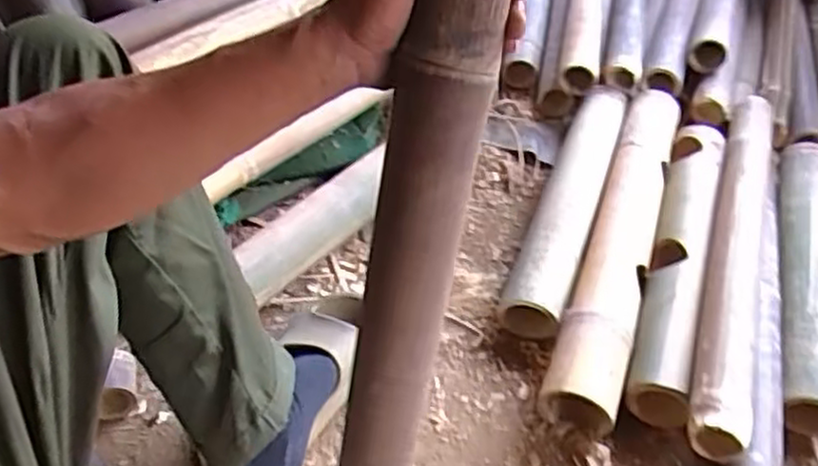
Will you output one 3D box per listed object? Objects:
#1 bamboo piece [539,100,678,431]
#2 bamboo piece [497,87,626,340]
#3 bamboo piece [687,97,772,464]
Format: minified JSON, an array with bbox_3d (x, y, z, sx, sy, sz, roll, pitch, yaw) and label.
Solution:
[{"bbox_3d":[0.286,0.004,0.998,0.081,0.094,0.604,17,44,12],"label":"bamboo piece"},{"bbox_3d":[0.234,-0.047,1.049,0.074,0.097,0.471,18,45,14],"label":"bamboo piece"},{"bbox_3d":[0.411,0.015,0.924,0.062,0.071,0.618,18,45,12],"label":"bamboo piece"}]

